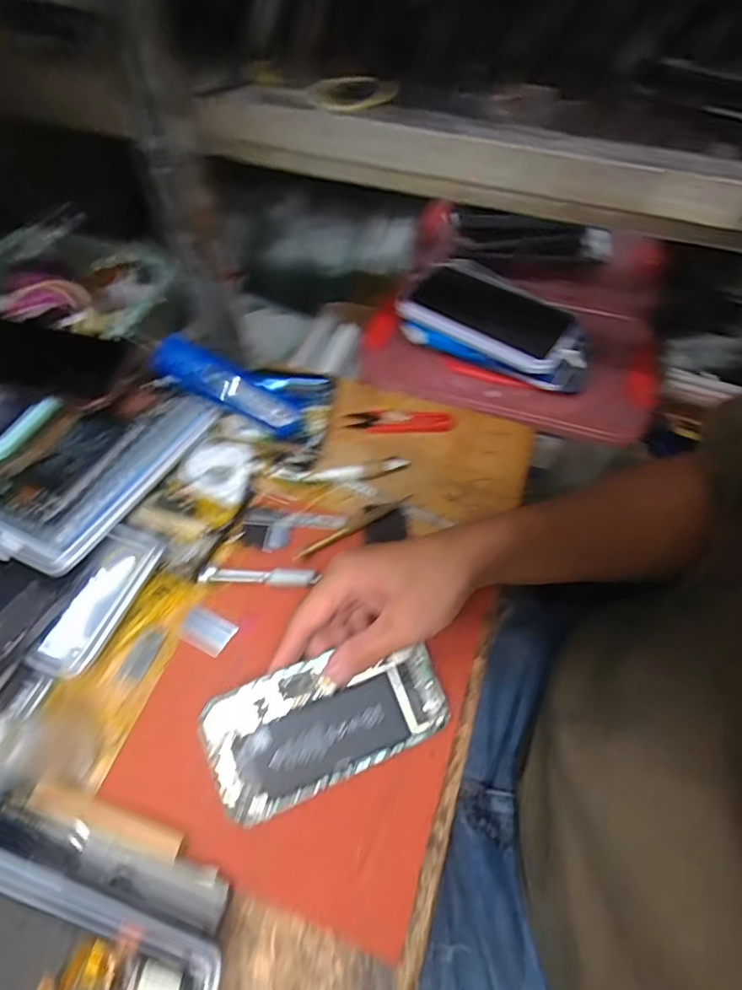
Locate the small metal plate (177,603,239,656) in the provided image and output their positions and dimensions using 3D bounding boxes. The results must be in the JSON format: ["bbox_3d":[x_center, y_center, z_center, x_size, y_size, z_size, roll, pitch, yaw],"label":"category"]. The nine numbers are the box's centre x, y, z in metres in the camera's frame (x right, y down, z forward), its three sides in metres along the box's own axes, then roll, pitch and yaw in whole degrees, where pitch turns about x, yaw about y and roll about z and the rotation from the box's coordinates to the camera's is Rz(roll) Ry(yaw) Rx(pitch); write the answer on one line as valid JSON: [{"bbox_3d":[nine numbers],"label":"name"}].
[{"bbox_3d":[-0.120,0.098,0.368,0.037,0.004,0.025,24,61,13],"label":"small metal plate"}]

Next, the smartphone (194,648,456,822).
[{"bbox_3d":[-0.028,0.143,0.327,0.150,0.005,0.075,-20,76,-12],"label":"smartphone"}]

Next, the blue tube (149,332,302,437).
[{"bbox_3d":[-0.128,-0.098,0.457,0.134,0.033,0.035,28,58,-16],"label":"blue tube"}]

